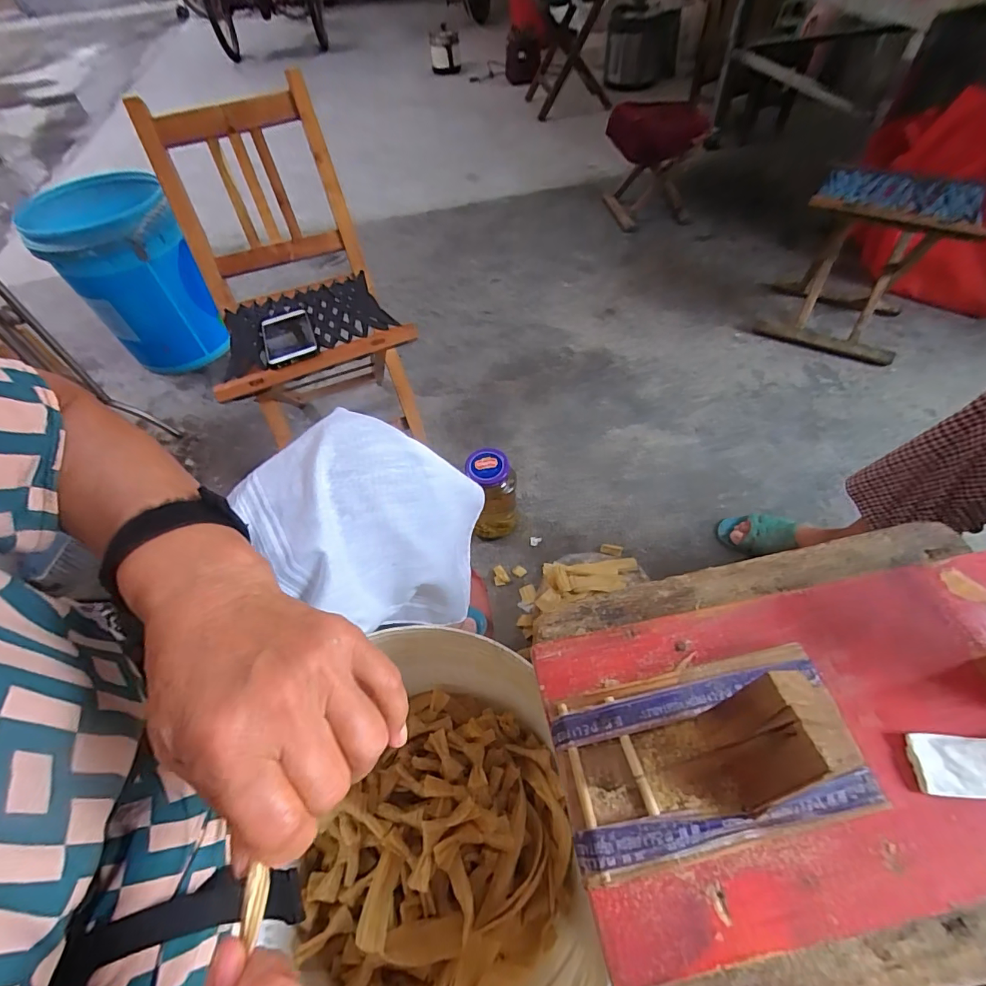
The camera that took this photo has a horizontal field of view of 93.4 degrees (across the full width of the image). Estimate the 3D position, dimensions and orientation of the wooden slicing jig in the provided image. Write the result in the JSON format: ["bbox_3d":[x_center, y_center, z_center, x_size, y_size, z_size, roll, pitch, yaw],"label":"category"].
[{"bbox_3d":[0.112,0.126,0.231,0.159,0.074,0.084,-14,56,-1],"label":"wooden slicing jig"}]

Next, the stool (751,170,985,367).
[{"bbox_3d":[0.860,-0.534,1.090,0.296,0.320,0.260,26,64,23],"label":"stool"}]

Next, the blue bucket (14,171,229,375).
[{"bbox_3d":[-0.815,-0.491,1.075,0.248,0.353,0.249,-4,56,6],"label":"blue bucket"}]

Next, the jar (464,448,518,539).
[{"bbox_3d":[0.003,0.011,0.829,0.078,0.188,0.074,-4,56,6],"label":"jar"}]

